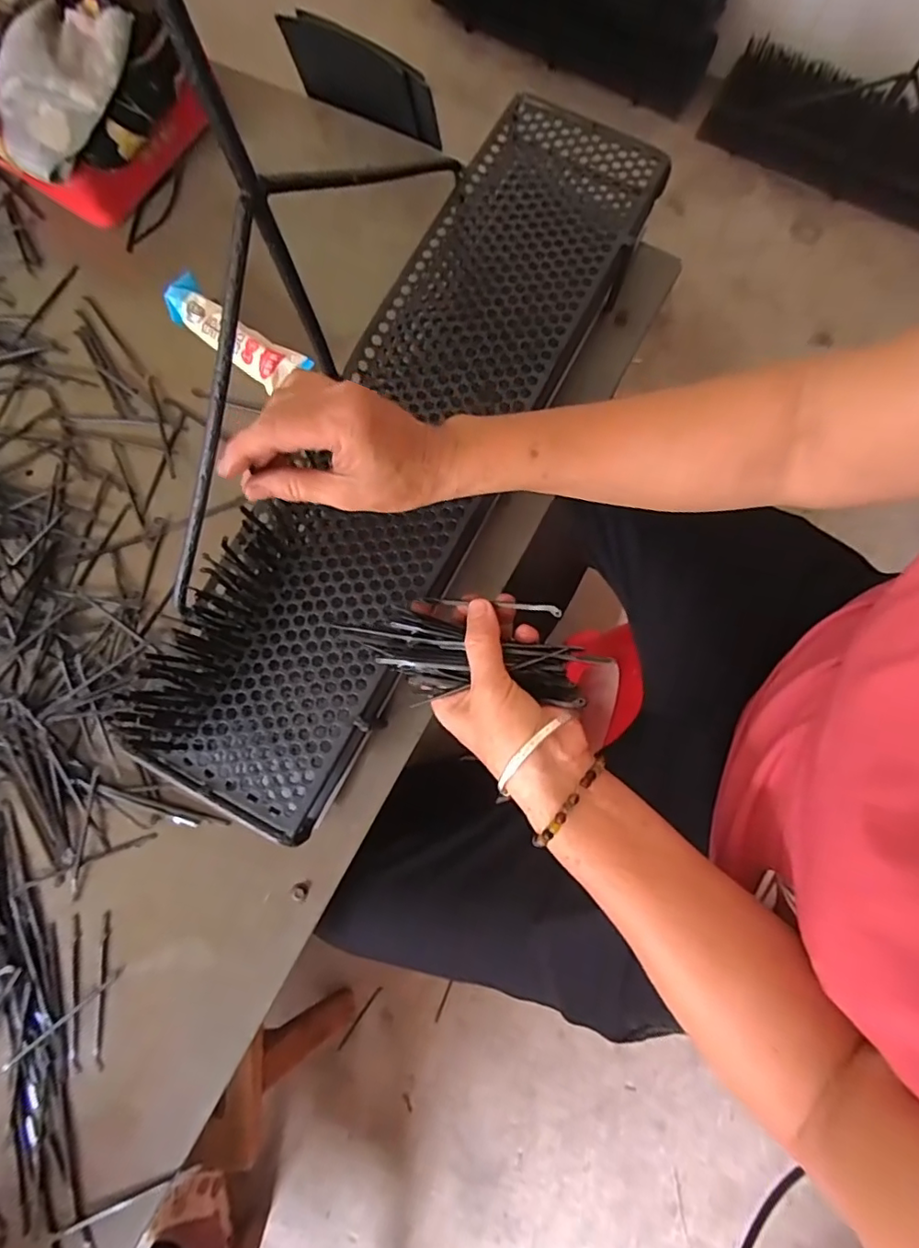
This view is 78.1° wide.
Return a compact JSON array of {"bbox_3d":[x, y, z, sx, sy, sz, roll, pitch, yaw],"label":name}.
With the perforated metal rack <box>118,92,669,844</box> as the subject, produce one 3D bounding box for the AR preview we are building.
[{"bbox_3d":[-0.032,-0.145,0.429,0.154,0.028,0.596,27,82,5],"label":"perforated metal rack"}]

